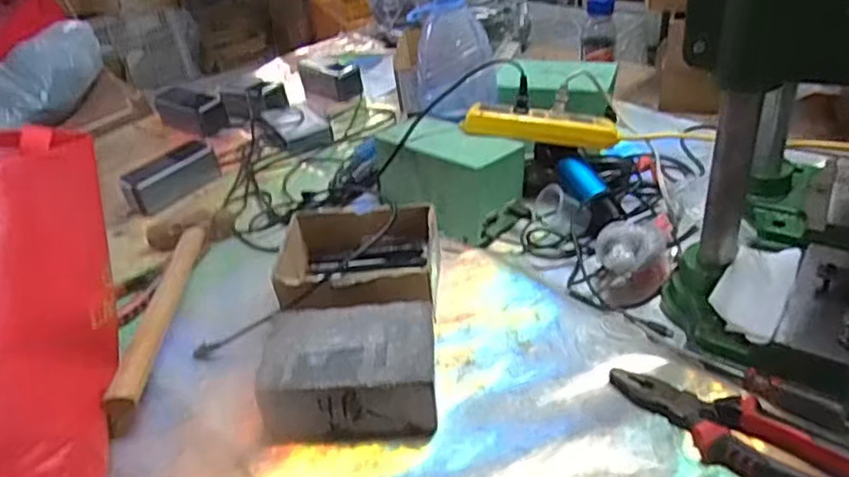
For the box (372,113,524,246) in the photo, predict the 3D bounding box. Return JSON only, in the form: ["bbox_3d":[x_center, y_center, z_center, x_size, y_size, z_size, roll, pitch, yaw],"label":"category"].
[{"bbox_3d":[0.029,-0.077,0.806,0.159,0.099,0.106,27,48,38],"label":"box"}]

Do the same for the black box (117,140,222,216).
[{"bbox_3d":[-0.357,-0.090,0.944,0.055,0.046,0.137,22,45,34],"label":"black box"}]

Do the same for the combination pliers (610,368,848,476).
[{"bbox_3d":[0.243,0.151,0.506,0.214,0.028,0.057,23,46,35],"label":"combination pliers"}]

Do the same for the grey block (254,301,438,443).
[{"bbox_3d":[-0.064,0.117,0.589,0.147,0.063,0.110,-5,36,4],"label":"grey block"}]

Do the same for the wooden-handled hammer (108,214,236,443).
[{"bbox_3d":[-0.294,0.061,0.722,0.100,0.051,0.332,-4,36,5],"label":"wooden-handled hammer"}]

